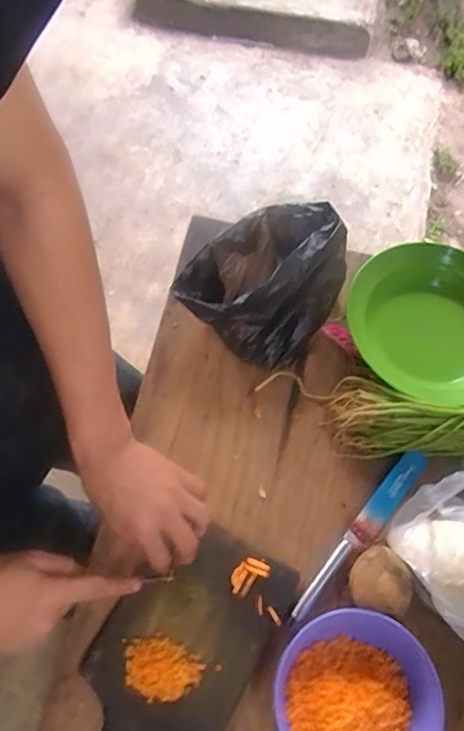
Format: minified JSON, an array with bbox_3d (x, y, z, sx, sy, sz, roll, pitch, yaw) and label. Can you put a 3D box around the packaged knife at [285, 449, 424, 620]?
[{"bbox_3d":[0.134,0.175,0.571,0.029,0.016,0.215,37,72,14],"label":"packaged knife"}]

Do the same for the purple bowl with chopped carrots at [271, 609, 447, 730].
[{"bbox_3d":[0.109,0.299,0.496,0.135,0.049,0.142,0,67,0],"label":"purple bowl with chopped carrots"}]

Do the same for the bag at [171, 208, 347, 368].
[{"bbox_3d":[0.042,-0.099,0.617,0.145,0.078,0.175,33,71,13],"label":"bag"}]

